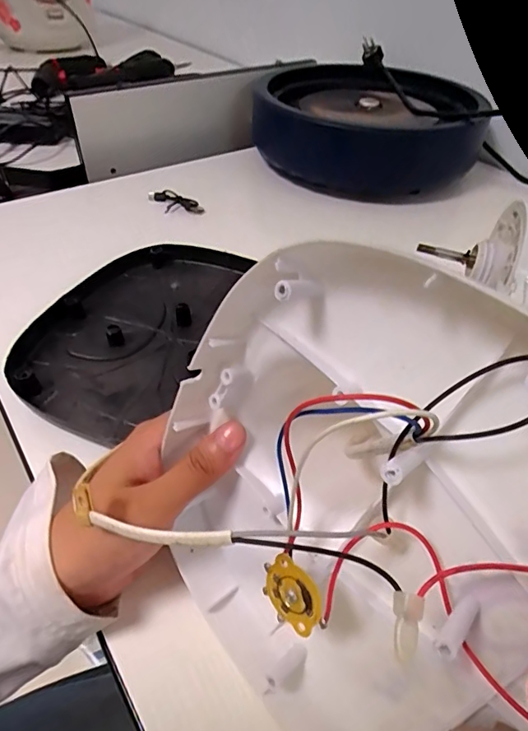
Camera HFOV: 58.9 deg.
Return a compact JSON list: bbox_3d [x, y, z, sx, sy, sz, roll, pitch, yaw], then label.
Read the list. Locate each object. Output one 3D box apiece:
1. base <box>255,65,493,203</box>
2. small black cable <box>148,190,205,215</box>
[{"bbox_3d":[0.148,-0.339,0.656,0.284,0.087,0.264,1,44,-1],"label":"base"},{"bbox_3d":[-0.106,-0.191,0.550,0.072,0.021,0.019,19,46,16],"label":"small black cable"}]

